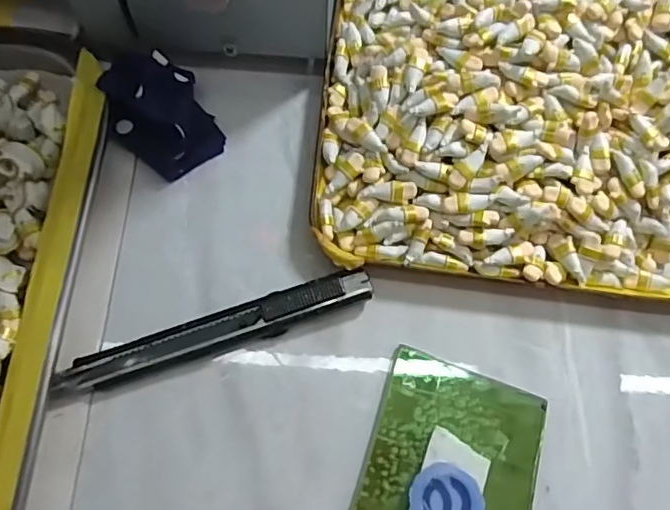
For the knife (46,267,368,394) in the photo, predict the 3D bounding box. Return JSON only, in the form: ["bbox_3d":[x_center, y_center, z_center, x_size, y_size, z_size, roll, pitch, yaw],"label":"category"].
[{"bbox_3d":[-0.049,0.032,0.231,0.132,0.009,0.016,-18,72,-7],"label":"knife"}]

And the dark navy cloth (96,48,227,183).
[{"bbox_3d":[-0.081,-0.066,0.254,0.043,0.027,0.056,-27,74,-9],"label":"dark navy cloth"}]

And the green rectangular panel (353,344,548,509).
[{"bbox_3d":[0.042,0.094,0.213,0.065,0.010,0.103,16,72,5],"label":"green rectangular panel"}]

